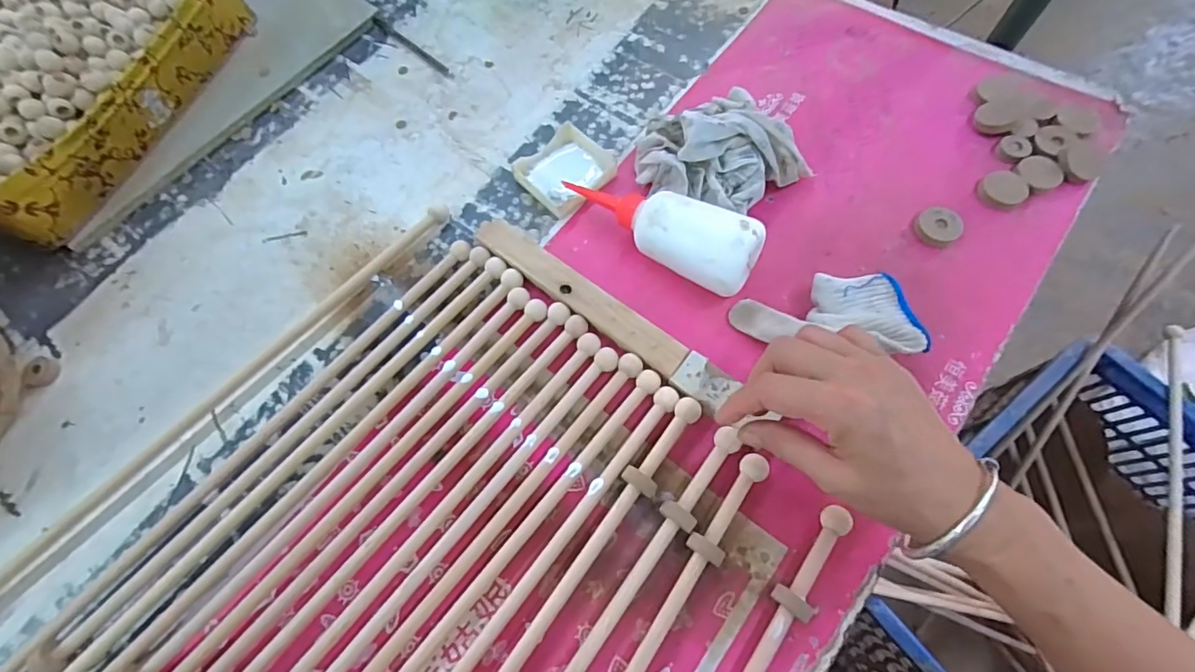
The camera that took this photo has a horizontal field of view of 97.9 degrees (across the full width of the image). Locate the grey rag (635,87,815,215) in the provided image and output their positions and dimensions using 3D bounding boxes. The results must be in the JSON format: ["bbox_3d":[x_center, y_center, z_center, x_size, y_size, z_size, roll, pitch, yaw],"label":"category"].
[{"bbox_3d":[0.107,-0.159,0.458,0.130,0.062,0.110,-23,68,-6],"label":"grey rag"}]

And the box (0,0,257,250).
[{"bbox_3d":[-0.575,-0.277,0.544,0.281,0.096,0.359,18,69,11],"label":"box"}]

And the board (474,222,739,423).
[{"bbox_3d":[-0.001,-0.023,0.428,0.248,0.020,0.032,36,74,16],"label":"board"}]

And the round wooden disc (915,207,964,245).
[{"bbox_3d":[0.291,-0.094,0.445,0.034,0.011,0.034,-1,67,3],"label":"round wooden disc"}]

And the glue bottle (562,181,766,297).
[{"bbox_3d":[0.044,-0.089,0.434,0.175,0.063,0.055,26,71,13],"label":"glue bottle"}]

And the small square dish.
[{"bbox_3d":[-0.029,-0.157,0.494,0.078,0.018,0.072,-43,71,-14],"label":"small square dish"}]

